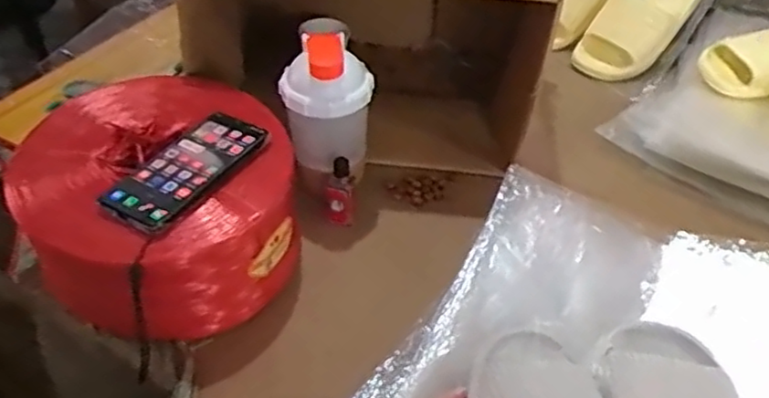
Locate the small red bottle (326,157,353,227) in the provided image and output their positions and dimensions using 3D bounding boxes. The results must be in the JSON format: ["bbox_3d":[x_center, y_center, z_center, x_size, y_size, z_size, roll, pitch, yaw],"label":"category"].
[{"bbox_3d":[-0.051,-0.010,0.743,0.028,0.090,0.022,-7,43,-8],"label":"small red bottle"}]

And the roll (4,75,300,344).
[{"bbox_3d":[-0.225,0.006,0.698,0.272,0.148,0.255,20,46,20],"label":"roll"}]

